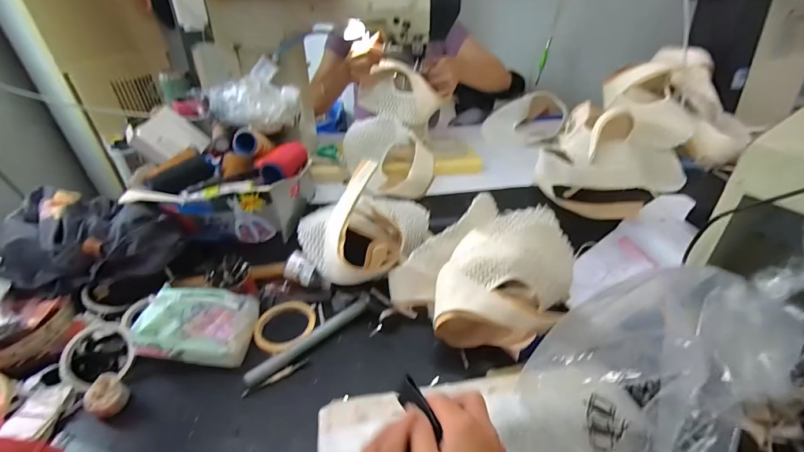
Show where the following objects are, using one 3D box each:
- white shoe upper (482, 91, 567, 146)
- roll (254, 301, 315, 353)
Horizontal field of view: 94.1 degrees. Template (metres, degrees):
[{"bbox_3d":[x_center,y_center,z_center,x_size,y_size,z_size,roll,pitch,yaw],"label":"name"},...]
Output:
[{"bbox_3d":[0.331,-0.295,1.043,0.213,0.134,0.079,0,35,4],"label":"white shoe upper"},{"bbox_3d":[-0.189,0.159,0.604,0.094,0.015,0.086,-2,35,1],"label":"roll"}]

